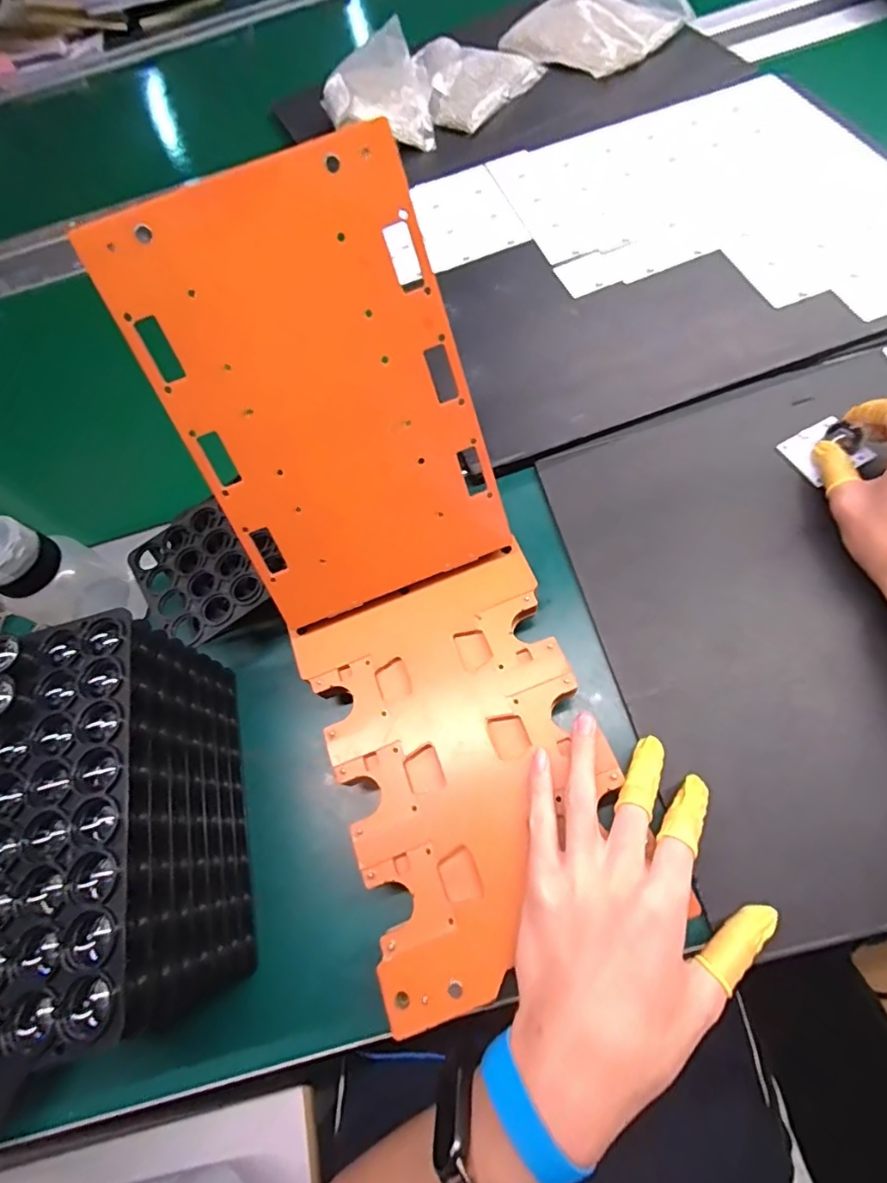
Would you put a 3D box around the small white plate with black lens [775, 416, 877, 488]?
[{"bbox_3d":[0.281,-0.106,0.386,0.043,0.025,0.044,-24,67,-8],"label":"small white plate with black lens"}]

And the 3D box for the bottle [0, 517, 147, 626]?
[{"bbox_3d":[-0.286,-0.006,0.375,0.072,0.113,0.060,-32,69,-11],"label":"bottle"}]

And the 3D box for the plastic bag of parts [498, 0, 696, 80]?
[{"bbox_3d":[0.185,-0.690,0.650,0.174,0.034,0.179,-37,66,-8],"label":"plastic bag of parts"}]

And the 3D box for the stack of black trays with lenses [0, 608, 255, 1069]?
[{"bbox_3d":[-0.188,0.127,0.294,0.095,0.133,0.196,-16,66,2],"label":"stack of black trays with lenses"}]

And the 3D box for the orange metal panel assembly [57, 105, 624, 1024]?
[{"bbox_3d":[-0.028,-0.003,0.308,0.165,0.109,0.411,-18,97,-6],"label":"orange metal panel assembly"}]

